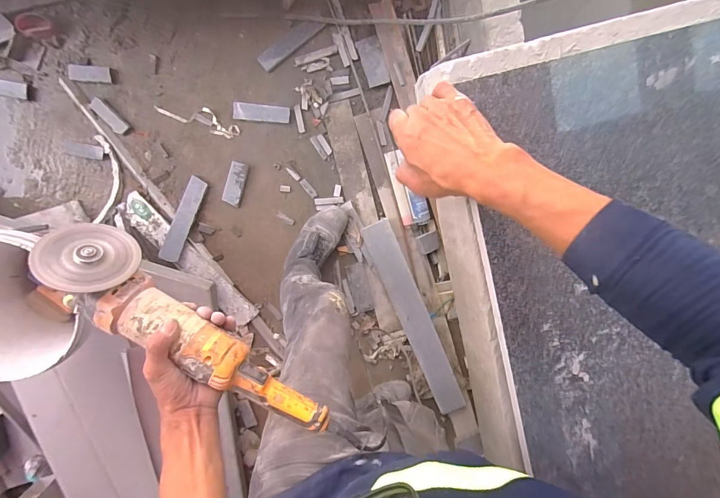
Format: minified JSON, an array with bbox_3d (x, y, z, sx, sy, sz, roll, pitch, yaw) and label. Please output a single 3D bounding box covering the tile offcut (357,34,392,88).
[{"bbox_3d":[0.042,-0.574,1.102,0.066,0.012,0.140,-19,102,1],"label":"tile offcut"}]

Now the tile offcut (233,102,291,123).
[{"bbox_3d":[-0.305,-0.422,1.119,0.168,0.015,0.049,4,98,-6],"label":"tile offcut"}]

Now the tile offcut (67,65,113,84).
[{"bbox_3d":[-0.785,-0.506,1.040,0.113,0.013,0.044,2,101,-3],"label":"tile offcut"}]

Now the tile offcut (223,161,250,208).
[{"bbox_3d":[-0.393,-0.206,1.138,0.058,0.013,0.135,14,92,-19],"label":"tile offcut"}]

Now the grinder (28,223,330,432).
[{"bbox_3d":[-0.202,0.106,0.432,0.384,0.070,0.089,34,94,-5],"label":"grinder"}]

